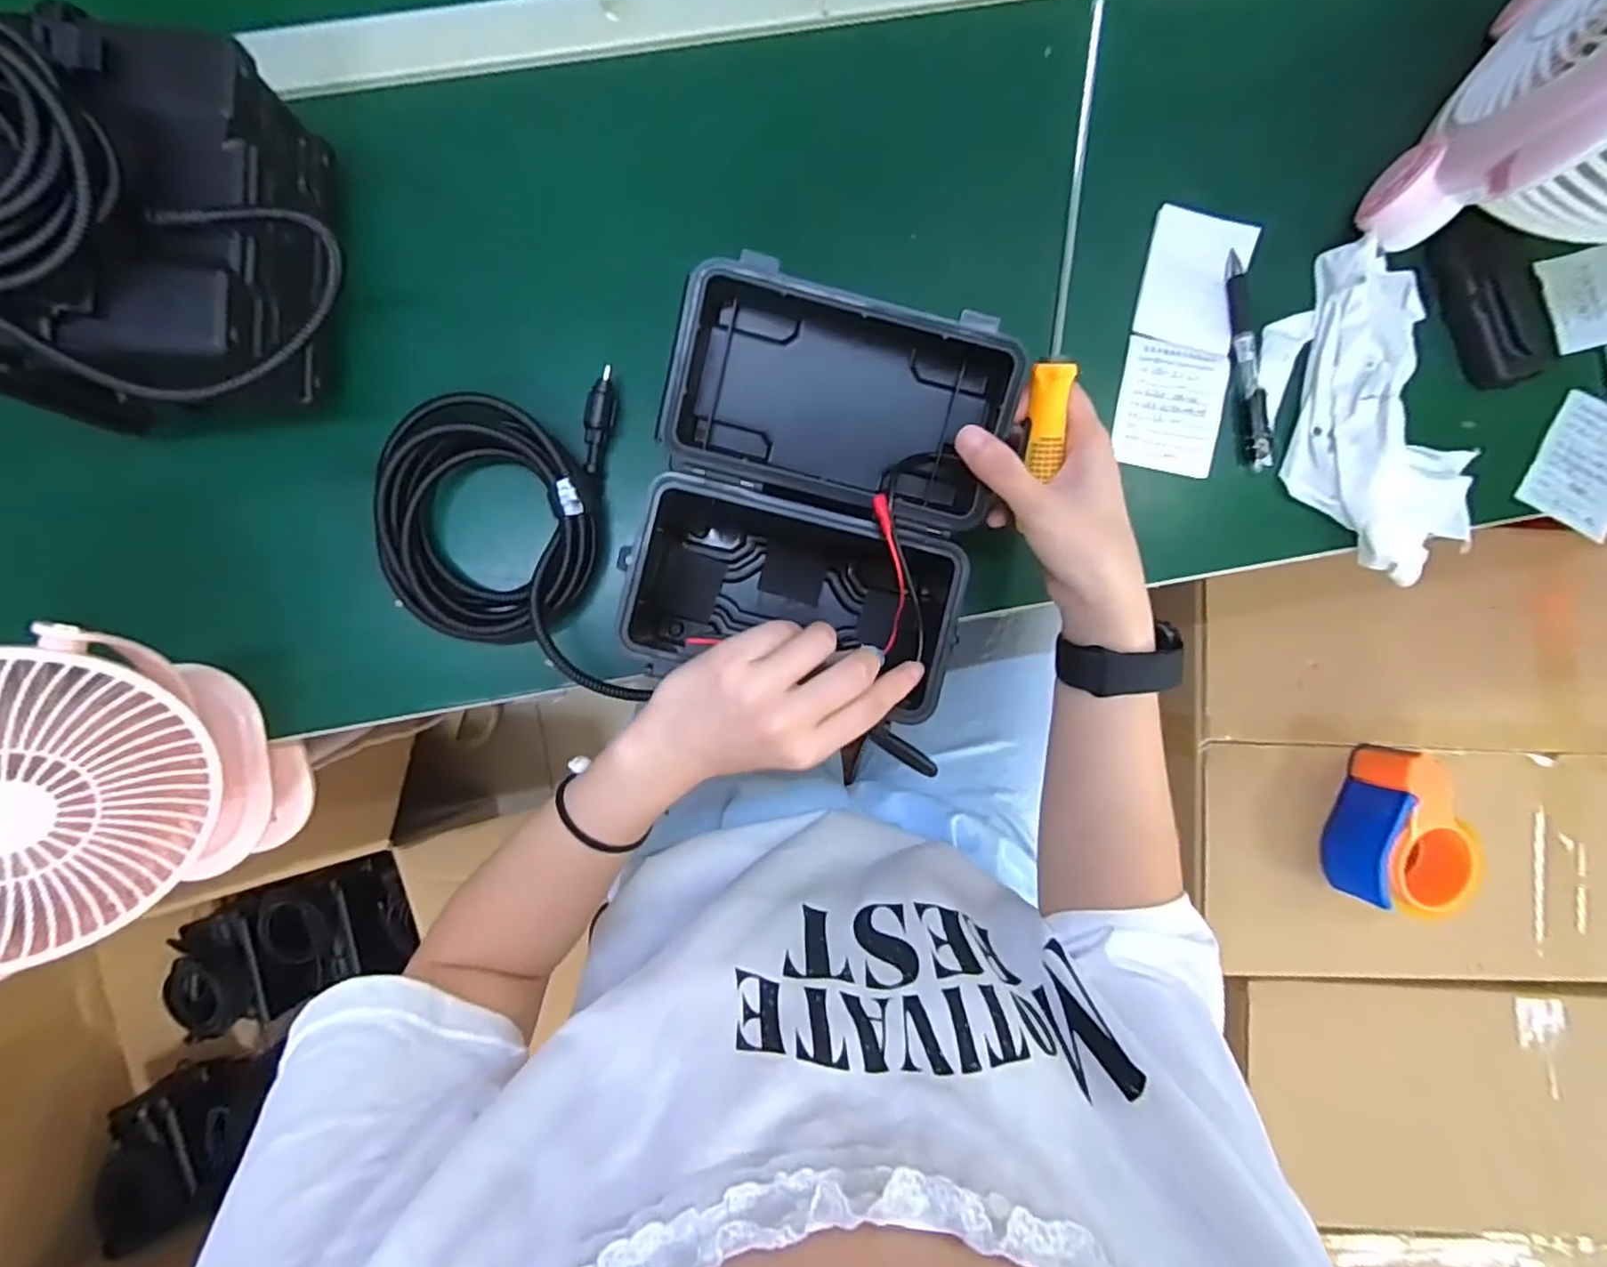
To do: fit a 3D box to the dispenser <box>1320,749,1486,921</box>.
[{"bbox_3d":[0.552,0.179,0.619,0.101,0.063,0.139,10,88,-2],"label":"dispenser"}]

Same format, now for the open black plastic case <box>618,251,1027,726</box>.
[{"bbox_3d":[0.006,-0.073,0.386,0.176,0.102,0.204,14,88,-2],"label":"open black plastic case"}]

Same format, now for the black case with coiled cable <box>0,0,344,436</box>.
[{"bbox_3d":[-0.344,-0.208,0.340,0.178,0.135,0.183,-3,89,-2],"label":"black case with coiled cable"}]

